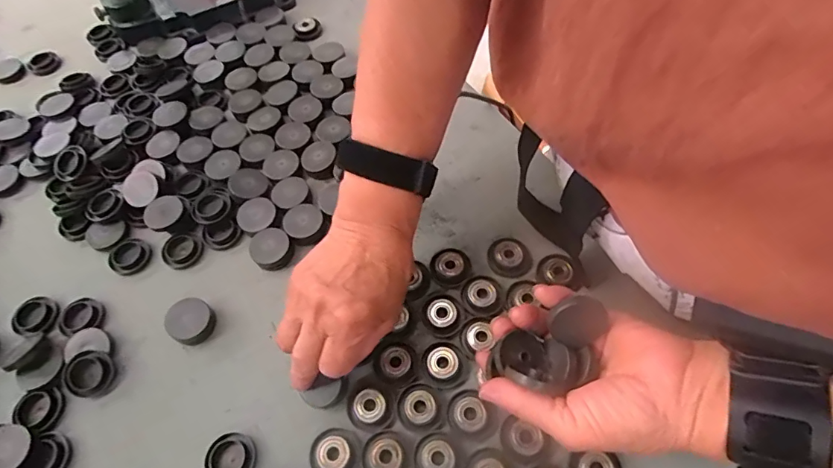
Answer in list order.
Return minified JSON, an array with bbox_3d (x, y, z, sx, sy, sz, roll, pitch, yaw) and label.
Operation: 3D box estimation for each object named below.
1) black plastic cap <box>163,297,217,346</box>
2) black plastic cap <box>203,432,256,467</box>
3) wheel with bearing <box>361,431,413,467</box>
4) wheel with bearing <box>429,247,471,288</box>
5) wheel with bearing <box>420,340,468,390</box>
[{"bbox_3d":[-0.171,0.066,0.361,0.032,0.016,0.033,-1,59,2],"label":"black plastic cap"},{"bbox_3d":[-0.125,0.150,0.318,0.034,0.007,0.031,-1,59,2],"label":"black plastic cap"},{"bbox_3d":[-0.020,0.147,0.311,0.031,0.005,0.033,-1,59,2],"label":"wheel with bearing"},{"bbox_3d":[0.027,0.025,0.378,0.031,0.010,0.030,-1,59,2],"label":"wheel with bearing"},{"bbox_3d":[0.020,0.092,0.340,0.032,0.011,0.033,-1,59,2],"label":"wheel with bearing"}]

